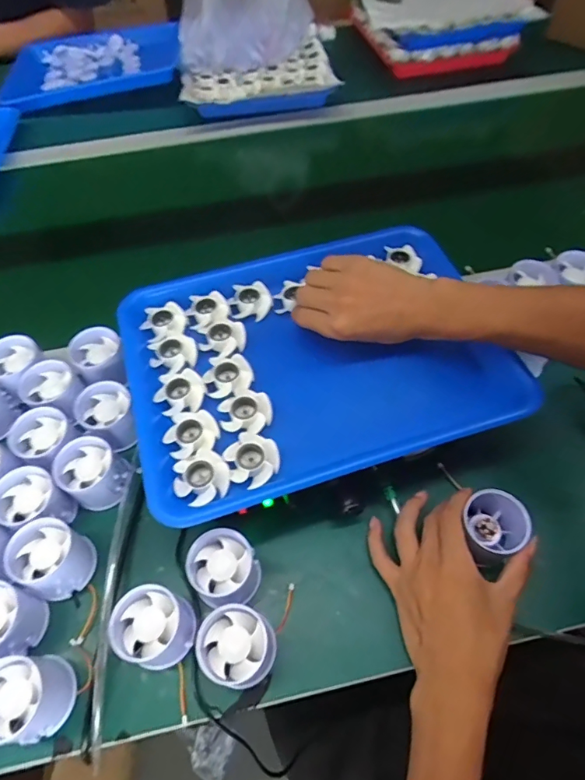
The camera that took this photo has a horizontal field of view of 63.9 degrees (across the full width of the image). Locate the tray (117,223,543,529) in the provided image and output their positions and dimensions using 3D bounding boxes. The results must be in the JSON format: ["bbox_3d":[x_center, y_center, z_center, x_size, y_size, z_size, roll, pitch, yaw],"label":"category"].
[{"bbox_3d":[0.017,-0.033,0.453,0.333,0.053,0.263,-15,58,-9],"label":"tray"}]

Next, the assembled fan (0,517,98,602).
[{"bbox_3d":[-0.202,0.142,0.396,0.057,0.049,0.053,-1,57,1],"label":"assembled fan"}]

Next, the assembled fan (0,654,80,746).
[{"bbox_3d":[-0.198,0.226,0.347,0.057,0.046,0.053,-1,57,1],"label":"assembled fan"}]

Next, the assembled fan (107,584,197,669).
[{"bbox_3d":[-0.108,0.186,0.370,0.056,0.045,0.052,-1,57,1],"label":"assembled fan"}]

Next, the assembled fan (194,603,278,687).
[{"bbox_3d":[-0.042,0.198,0.363,0.055,0.045,0.051,-1,57,1],"label":"assembled fan"}]

